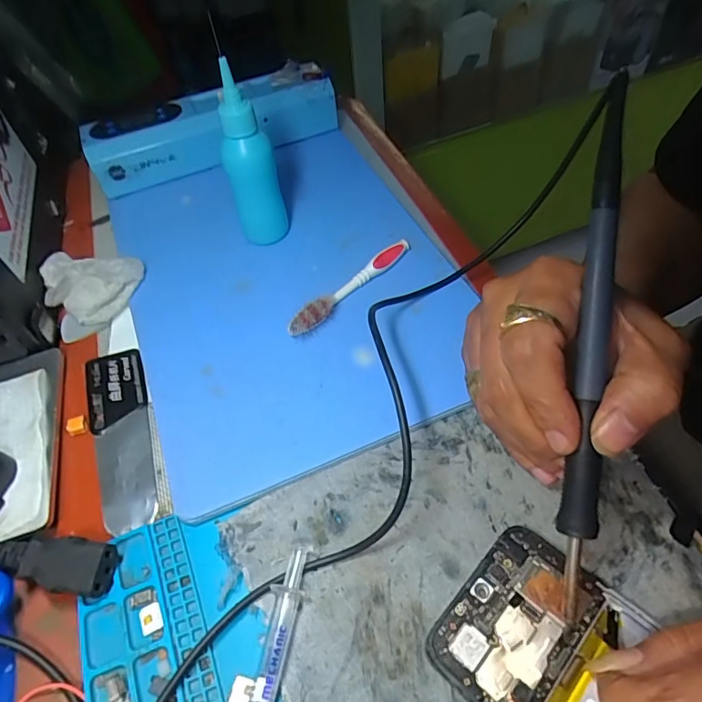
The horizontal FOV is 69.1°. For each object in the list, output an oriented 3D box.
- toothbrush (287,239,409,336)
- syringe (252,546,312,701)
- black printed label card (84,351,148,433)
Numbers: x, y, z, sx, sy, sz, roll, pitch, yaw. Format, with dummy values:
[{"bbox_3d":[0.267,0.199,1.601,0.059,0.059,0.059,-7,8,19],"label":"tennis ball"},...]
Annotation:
[{"bbox_3d":[0.001,-0.043,0.334,0.009,0.016,0.106,36,63,26],"label":"toothbrush"},{"bbox_3d":[-0.034,0.134,0.212,0.013,0.009,0.106,7,53,9],"label":"syringe"},{"bbox_3d":[-0.142,0.022,0.309,0.032,0.004,0.054,-12,55,-16],"label":"black printed label card"}]

